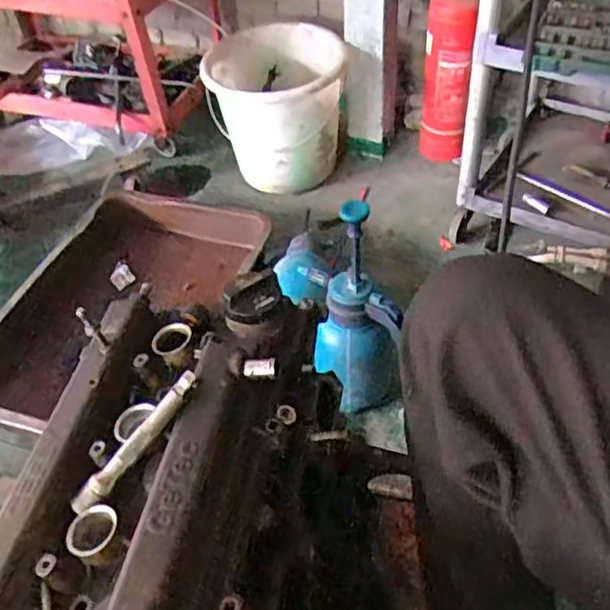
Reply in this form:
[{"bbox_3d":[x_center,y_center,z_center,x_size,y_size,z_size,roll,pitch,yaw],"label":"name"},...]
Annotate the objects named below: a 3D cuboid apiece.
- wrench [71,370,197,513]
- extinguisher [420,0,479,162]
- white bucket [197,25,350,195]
[{"bbox_3d":[-0.122,0.098,0.472,0.016,0.013,0.122,33,77,32],"label":"wrench"},{"bbox_3d":[0.341,-0.556,1.574,0.108,0.478,0.098,5,47,9],"label":"extinguisher"},{"bbox_3d":[-0.056,-0.457,1.596,0.303,0.336,0.309,5,47,9],"label":"white bucket"}]

